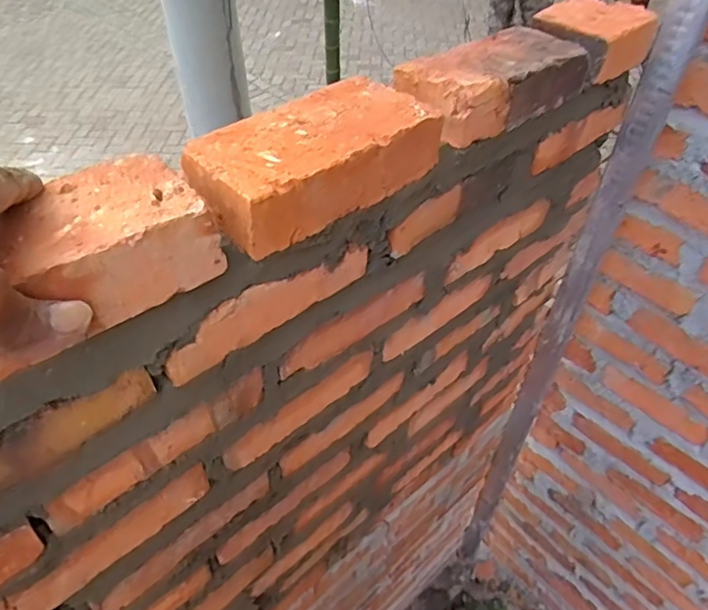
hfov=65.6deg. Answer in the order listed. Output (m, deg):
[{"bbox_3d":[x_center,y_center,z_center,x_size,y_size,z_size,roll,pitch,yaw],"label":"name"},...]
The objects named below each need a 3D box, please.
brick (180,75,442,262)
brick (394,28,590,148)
[{"bbox_3d":[-0.025,-0.096,0.357,0.159,0.043,0.078,-32,54,-30],"label":"brick"},{"bbox_3d":[0.111,-0.180,0.443,0.177,0.039,0.080,-27,52,-26],"label":"brick"}]

